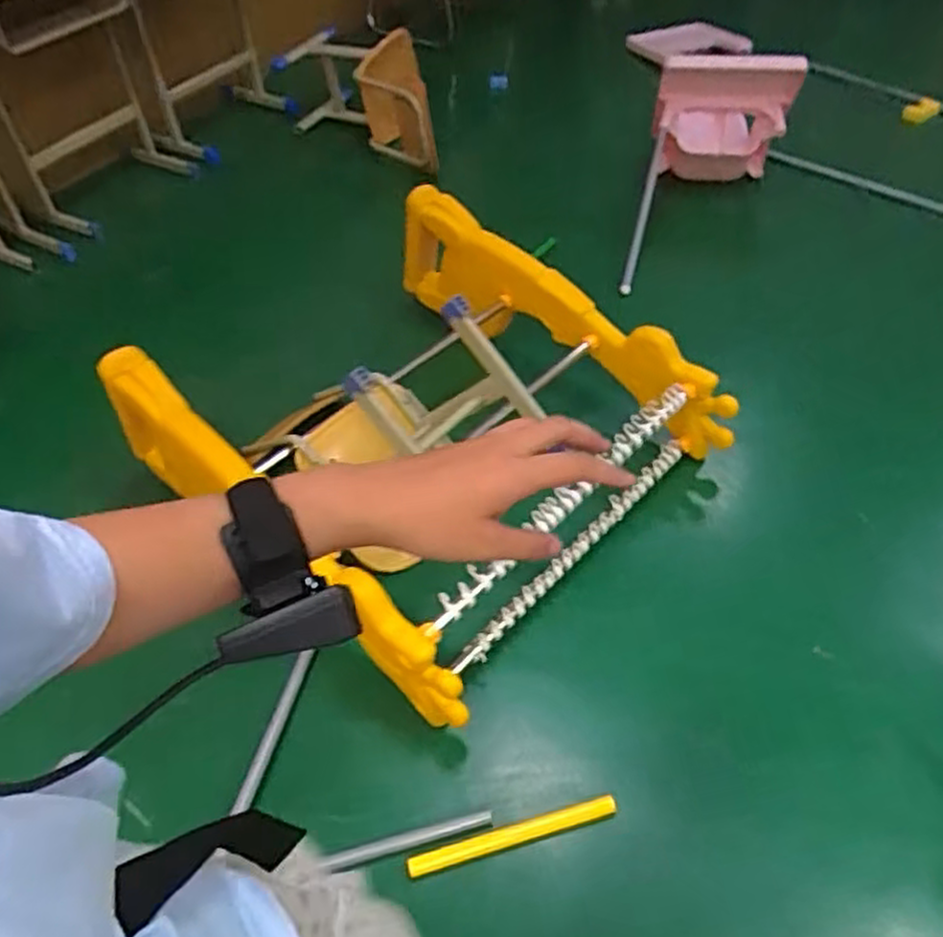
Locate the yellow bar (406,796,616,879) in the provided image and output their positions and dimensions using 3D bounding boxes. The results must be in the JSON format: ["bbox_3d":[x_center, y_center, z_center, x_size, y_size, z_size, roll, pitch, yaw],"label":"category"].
[{"bbox_3d":[0.071,0.624,1.282,0.362,0.017,0.035,-14,50,-8],"label":"yellow bar"}]

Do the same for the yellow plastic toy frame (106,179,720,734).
[{"bbox_3d":[-0.087,-0.140,1.704,0.973,0.384,0.996,32,59,27],"label":"yellow plastic toy frame"}]

